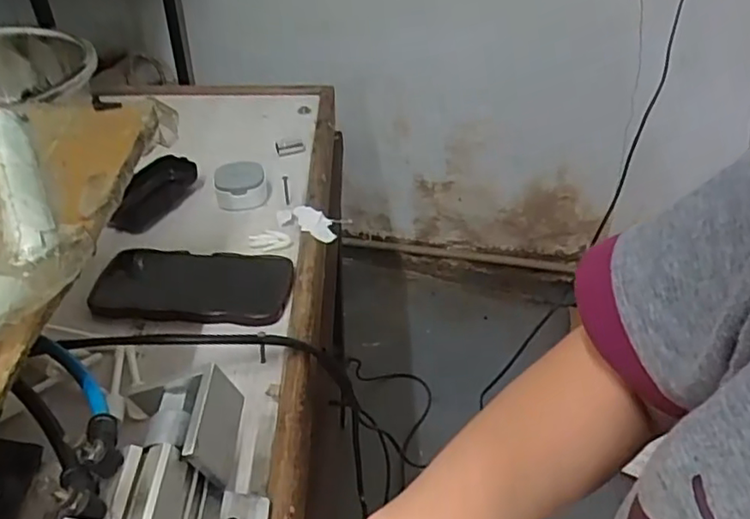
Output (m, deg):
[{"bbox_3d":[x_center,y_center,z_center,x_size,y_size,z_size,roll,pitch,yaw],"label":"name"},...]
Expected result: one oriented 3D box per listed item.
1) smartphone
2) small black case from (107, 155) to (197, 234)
[{"bbox_3d":[-0.159,0.019,0.551,0.164,0.015,0.084,3,39,3],"label":"smartphone"},{"bbox_3d":[-0.240,-0.073,0.667,0.058,0.026,0.108,13,41,15],"label":"small black case"}]

